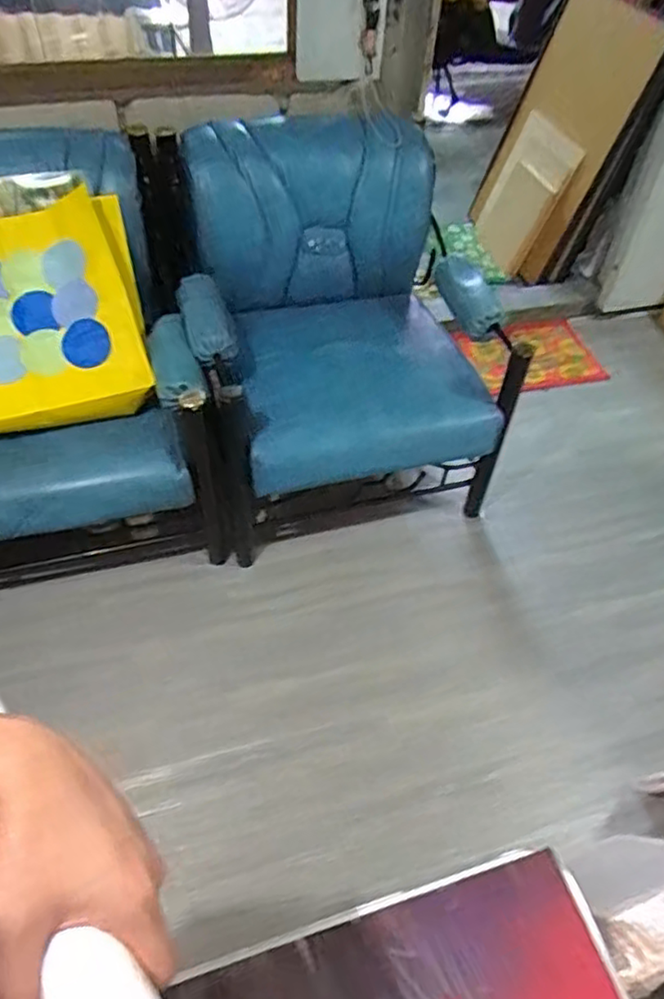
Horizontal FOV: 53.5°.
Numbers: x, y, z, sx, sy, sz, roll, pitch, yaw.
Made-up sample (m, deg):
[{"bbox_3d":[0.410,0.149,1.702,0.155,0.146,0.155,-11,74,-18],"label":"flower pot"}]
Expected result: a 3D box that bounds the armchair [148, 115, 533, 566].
[{"bbox_3d":[0.001,-0.420,1.681,0.756,0.709,0.771,-10,51,-12],"label":"armchair"}]

